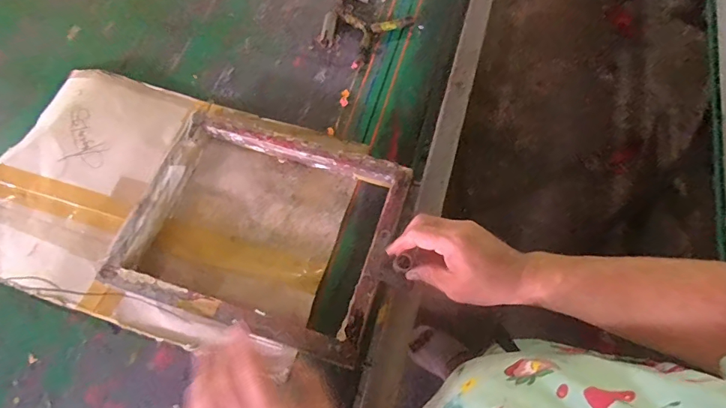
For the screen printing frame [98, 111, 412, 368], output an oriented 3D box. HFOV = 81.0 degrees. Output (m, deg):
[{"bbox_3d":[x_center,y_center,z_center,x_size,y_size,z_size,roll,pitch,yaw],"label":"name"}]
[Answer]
[{"bbox_3d":[-0.128,0.039,0.557,0.329,0.049,0.280,16,67,9],"label":"screen printing frame"}]

